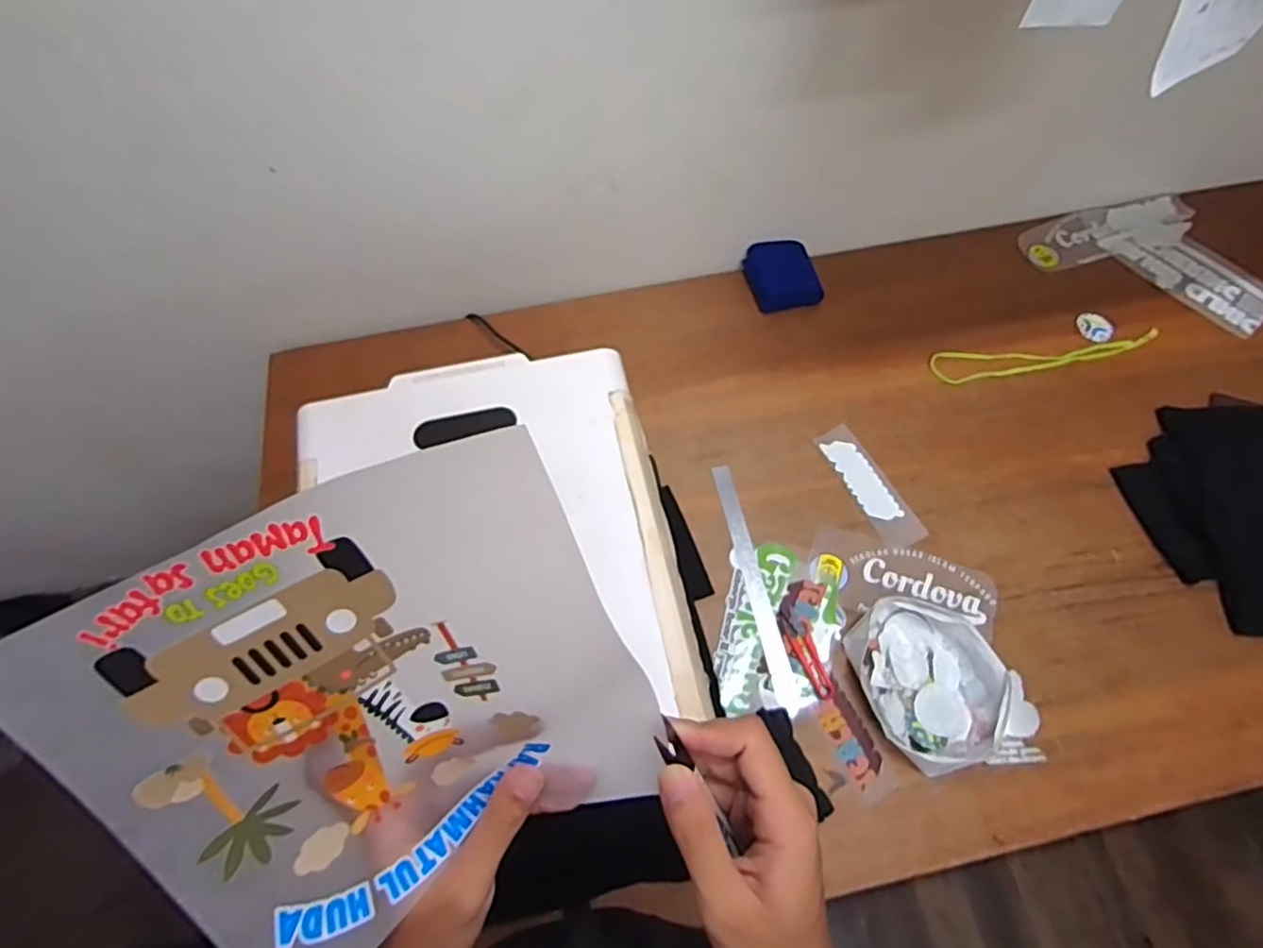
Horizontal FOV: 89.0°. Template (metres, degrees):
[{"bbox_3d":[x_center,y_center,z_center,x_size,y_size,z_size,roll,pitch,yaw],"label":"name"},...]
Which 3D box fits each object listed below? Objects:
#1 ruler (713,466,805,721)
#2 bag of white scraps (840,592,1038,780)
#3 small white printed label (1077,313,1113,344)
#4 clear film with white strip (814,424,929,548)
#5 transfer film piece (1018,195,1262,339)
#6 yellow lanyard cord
[{"bbox_3d":[0.166,0.143,0.865,0.030,0.004,0.342,-11,63,-4],"label":"ruler"},{"bbox_3d":[0.371,0.251,0.786,0.177,0.039,0.209,-22,64,-9],"label":"bag of white scraps"},{"bbox_3d":[0.756,-0.238,1.050,0.046,0.005,0.055,-43,66,-7],"label":"small white printed label"},{"bbox_3d":[0.344,0.017,0.926,0.066,0.006,0.195,-26,68,-11],"label":"clear film with white strip"},{"bbox_3d":[0.912,-0.400,1.122,0.388,0.015,0.269,28,67,15],"label":"transfer film piece"},{"bbox_3d":[0.664,-0.188,1.019,0.378,0.007,0.059,-7,63,-2],"label":"yellow lanyard cord"}]

